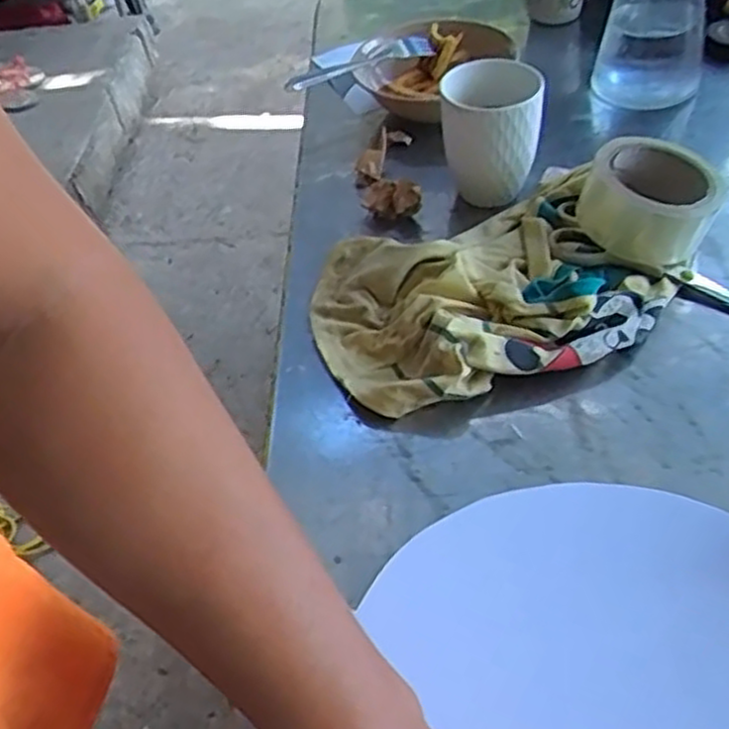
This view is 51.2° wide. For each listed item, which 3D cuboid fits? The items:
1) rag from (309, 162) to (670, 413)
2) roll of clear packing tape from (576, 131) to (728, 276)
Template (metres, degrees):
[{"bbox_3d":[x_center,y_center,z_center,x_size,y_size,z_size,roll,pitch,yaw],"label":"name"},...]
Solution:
[{"bbox_3d":[0.093,-0.065,0.590,0.264,0.044,0.196,-17,46,-5],"label":"rag"},{"bbox_3d":[0.228,-0.131,0.615,0.100,0.059,0.099,-5,46,6],"label":"roll of clear packing tape"}]

